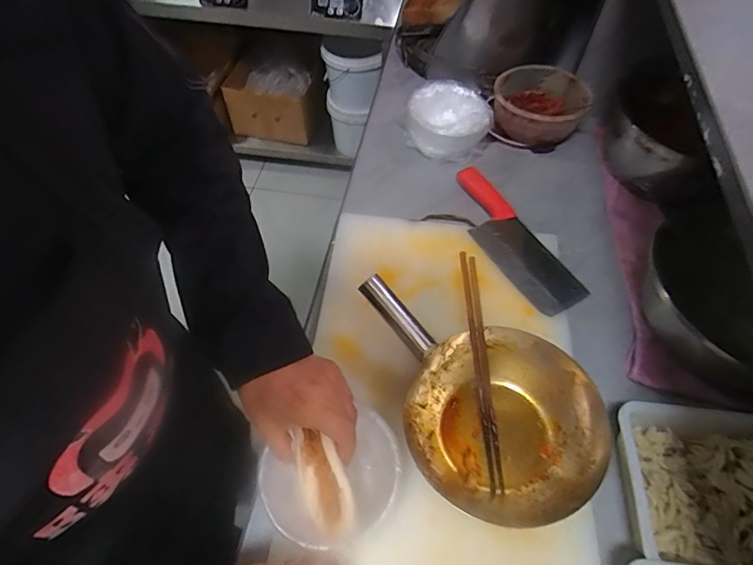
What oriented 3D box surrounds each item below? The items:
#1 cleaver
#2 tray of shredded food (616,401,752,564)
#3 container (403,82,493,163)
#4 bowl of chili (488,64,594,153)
[{"bbox_3d":[0.210,-0.080,0.723,0.097,0.035,0.294,-28,61,-17],"label":"cleaver"},{"bbox_3d":[0.377,0.230,0.502,0.191,0.044,0.170,8,57,5],"label":"tray of shredded food"},{"bbox_3d":[0.135,-0.297,0.860,0.157,0.098,0.132,8,57,5],"label":"container"},{"bbox_3d":[0.312,-0.333,0.874,0.167,0.117,0.167,0,57,0],"label":"bowl of chili"}]

